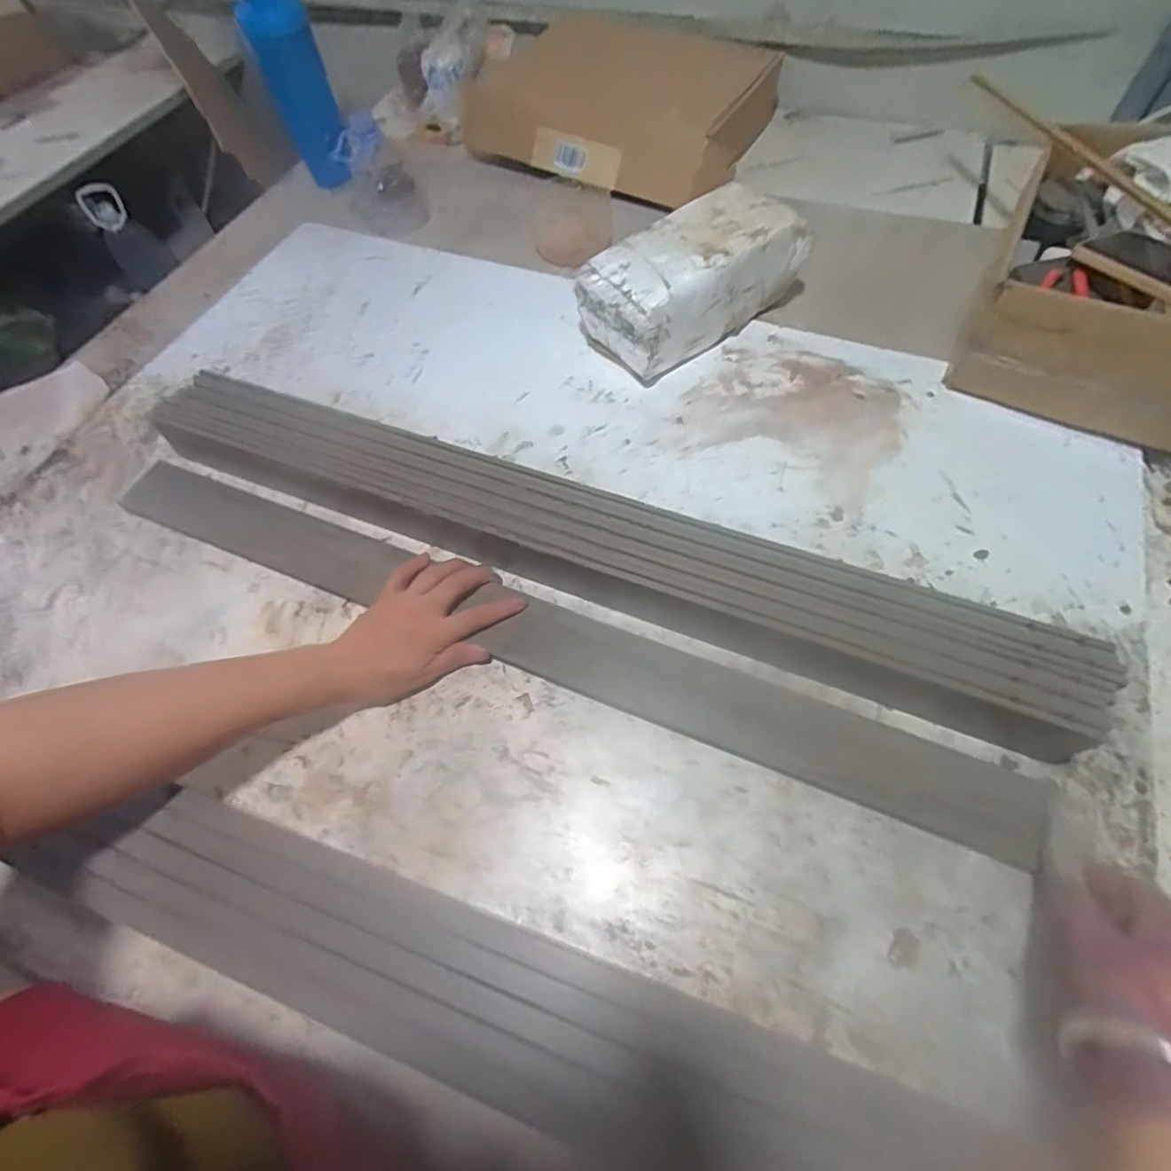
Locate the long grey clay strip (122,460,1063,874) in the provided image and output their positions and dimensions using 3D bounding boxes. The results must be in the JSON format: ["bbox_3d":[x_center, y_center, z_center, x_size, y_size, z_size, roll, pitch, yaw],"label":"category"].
[{"bbox_3d":[-0.069,0.031,0.504,0.847,0.019,0.074,19,63,14],"label":"long grey clay strip"}]

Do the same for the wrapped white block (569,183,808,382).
[{"bbox_3d":[0.119,-0.337,0.638,0.236,0.116,0.121,-34,65,-17],"label":"wrapped white block"}]

